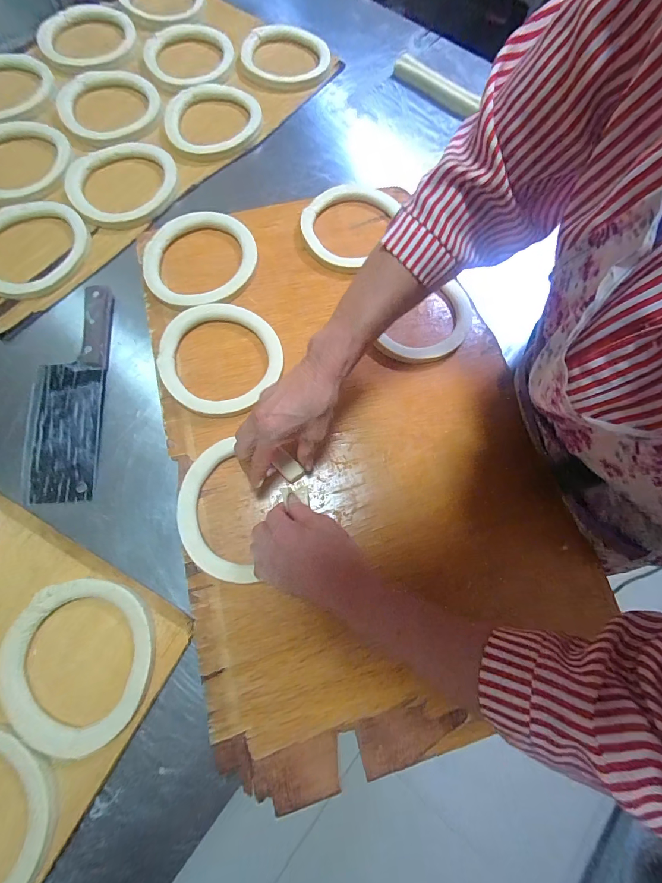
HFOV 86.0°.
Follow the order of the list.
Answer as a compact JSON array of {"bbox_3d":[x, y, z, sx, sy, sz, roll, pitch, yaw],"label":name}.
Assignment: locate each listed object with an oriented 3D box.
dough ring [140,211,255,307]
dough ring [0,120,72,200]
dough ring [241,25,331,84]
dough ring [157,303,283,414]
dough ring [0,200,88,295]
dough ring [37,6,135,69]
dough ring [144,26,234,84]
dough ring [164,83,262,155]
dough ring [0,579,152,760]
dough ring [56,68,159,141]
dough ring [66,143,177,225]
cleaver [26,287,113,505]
[{"bbox_3d":[-0.184,-0.255,0.498,0.155,0.012,0.151,1,73,-2],"label":"dough ring"},{"bbox_3d":[-0.479,-0.430,0.538,0.156,0.018,0.156,1,73,-2],"label":"dough ring"},{"bbox_3d":[-0.080,-0.685,0.627,0.152,0.020,0.153,1,68,-2],"label":"dough ring"},{"bbox_3d":[-0.141,-0.110,0.451,0.150,0.023,0.154,1,73,-2],"label":"dough ring"},{"bbox_3d":[-0.422,-0.275,0.496,0.153,0.023,0.153,1,73,-2],"label":"dough ring"},{"bbox_3d":[-0.415,-0.706,0.614,0.153,0.023,0.153,1,68,-2],"label":"dough ring"},{"bbox_3d":[-0.240,-0.663,0.607,0.148,0.016,0.168,-21,70,-10],"label":"dough ring"},{"bbox_3d":[-0.189,-0.518,0.572,0.151,0.015,0.141,1,73,-2],"label":"dough ring"},{"bbox_3d":[-0.255,0.218,0.353,0.140,0.014,0.148,1,73,-2],"label":"dough ring"},{"bbox_3d":[-0.356,-0.546,0.573,0.151,0.014,0.157,-21,75,-8],"label":"dough ring"},{"bbox_3d":[-0.311,-0.394,0.535,0.158,0.022,0.158,1,73,-2],"label":"dough ring"},{"bbox_3d":[-0.323,-0.064,0.438,0.079,0.018,0.272,-1,73,-3],"label":"cleaver"}]

